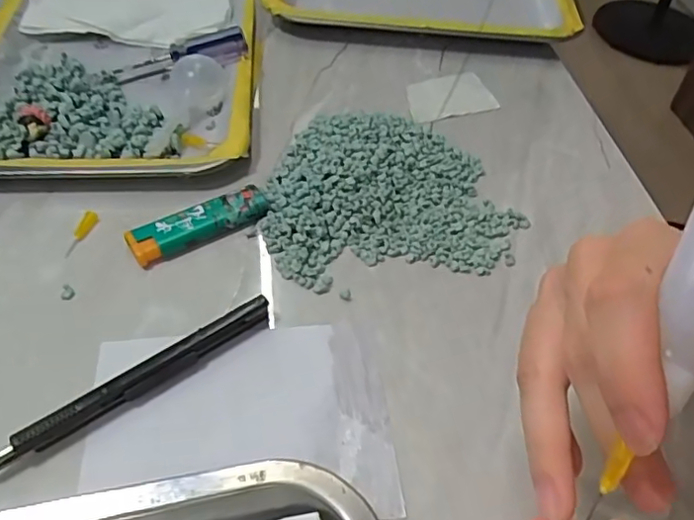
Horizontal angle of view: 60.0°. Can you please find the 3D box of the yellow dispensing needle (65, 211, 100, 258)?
[{"bbox_3d":[-0.151,-0.015,0.340,0.008,0.006,0.031,11,48,6],"label":"yellow dispensing needle"}]

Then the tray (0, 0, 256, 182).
[{"bbox_3d":[-0.160,-0.149,0.428,0.184,0.025,0.252,-3,48,-7],"label":"tray"}]

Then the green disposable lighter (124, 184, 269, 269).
[{"bbox_3d":[-0.084,-0.020,0.343,0.079,0.013,0.024,-26,55,-25],"label":"green disposable lighter"}]

